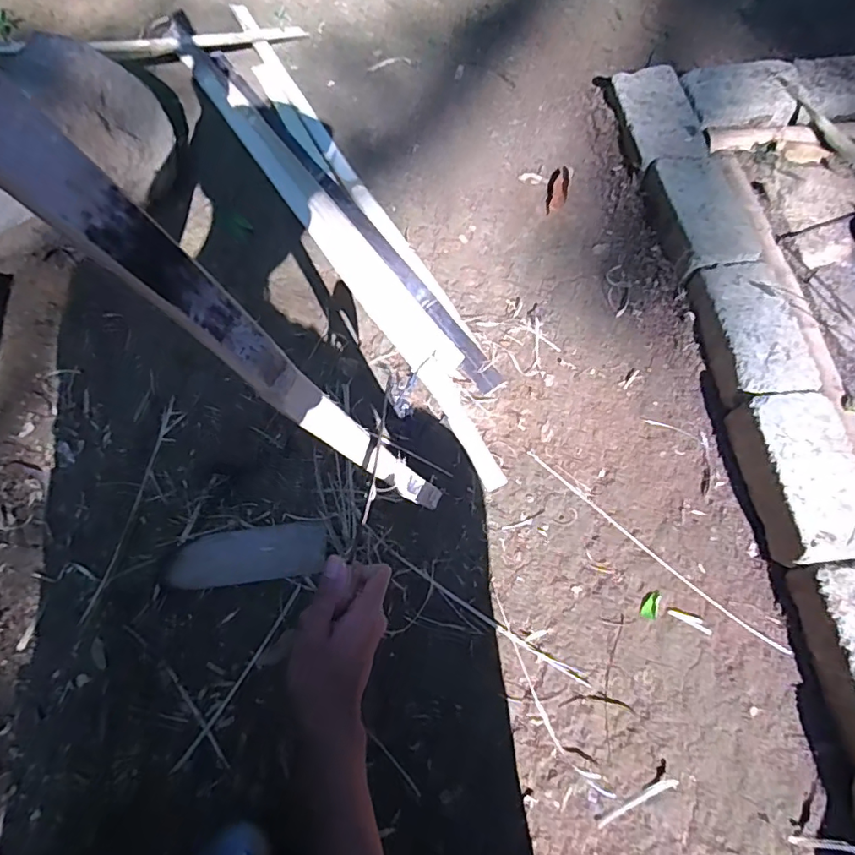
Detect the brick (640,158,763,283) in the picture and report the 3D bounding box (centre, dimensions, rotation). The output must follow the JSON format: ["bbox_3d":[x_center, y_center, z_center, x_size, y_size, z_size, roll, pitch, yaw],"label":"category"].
[{"bbox_3d":[0.421,-0.325,0.830,0.121,0.055,0.213,-7,65,-3],"label":"brick"}]

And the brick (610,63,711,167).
[{"bbox_3d":[0.389,-0.518,0.915,0.117,0.063,0.215,-9,65,-4],"label":"brick"}]

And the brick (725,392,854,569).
[{"bbox_3d":[0.482,0.061,0.671,0.126,0.060,0.210,-5,65,-3],"label":"brick"}]

